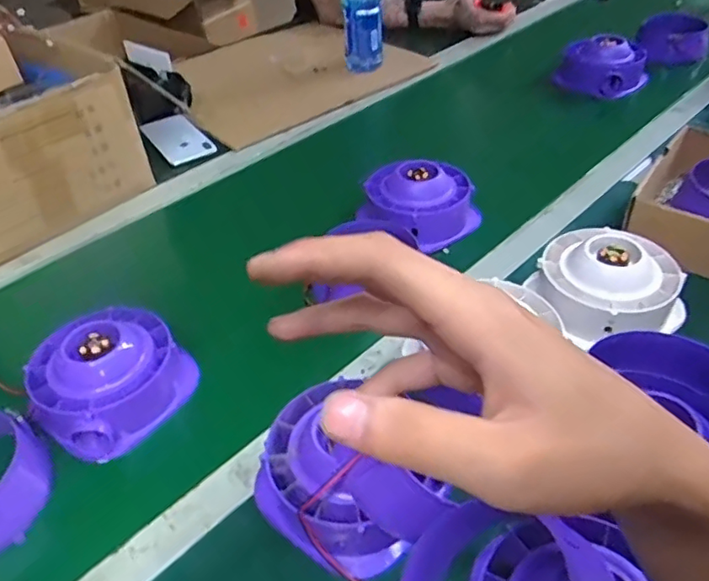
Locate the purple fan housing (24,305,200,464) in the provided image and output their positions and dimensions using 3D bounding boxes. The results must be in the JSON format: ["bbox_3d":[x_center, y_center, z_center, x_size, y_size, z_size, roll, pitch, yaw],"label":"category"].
[{"bbox_3d":[-0.234,0.076,0.558,0.125,0.076,0.134,26,50,30],"label":"purple fan housing"}]

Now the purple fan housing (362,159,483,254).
[{"bbox_3d":[0.087,-0.113,0.737,0.129,0.066,0.122,-9,42,-5],"label":"purple fan housing"}]

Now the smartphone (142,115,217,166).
[{"bbox_3d":[-0.280,-0.241,0.935,0.076,0.008,0.135,-29,52,-23],"label":"smartphone"}]

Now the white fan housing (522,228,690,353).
[{"bbox_3d":[0.250,-0.009,0.597,0.123,0.067,0.135,-3,41,2],"label":"white fan housing"}]

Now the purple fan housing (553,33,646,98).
[{"bbox_3d":[0.426,-0.391,1.018,0.142,0.084,0.112,12,44,17],"label":"purple fan housing"}]

